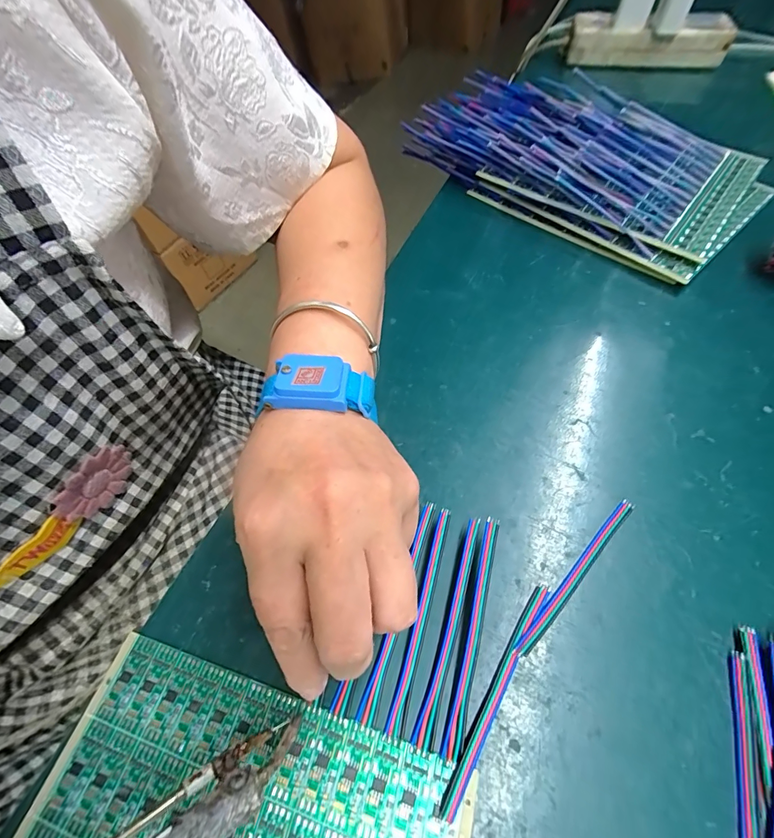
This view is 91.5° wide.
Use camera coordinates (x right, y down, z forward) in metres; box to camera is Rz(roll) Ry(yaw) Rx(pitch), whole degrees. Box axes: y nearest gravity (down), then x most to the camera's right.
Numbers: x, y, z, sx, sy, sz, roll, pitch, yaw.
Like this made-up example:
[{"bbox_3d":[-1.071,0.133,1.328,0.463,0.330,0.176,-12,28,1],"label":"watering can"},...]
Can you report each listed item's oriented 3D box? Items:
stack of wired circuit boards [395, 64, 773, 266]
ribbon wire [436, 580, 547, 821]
[{"bbox_3d":[0.178,-0.250,0.354,0.294,0.045,0.179,36,66,23],"label":"stack of wired circuit boards"},{"bbox_3d":[0.048,0.115,0.161,0.006,0.004,0.095,29,64,19],"label":"ribbon wire"}]

